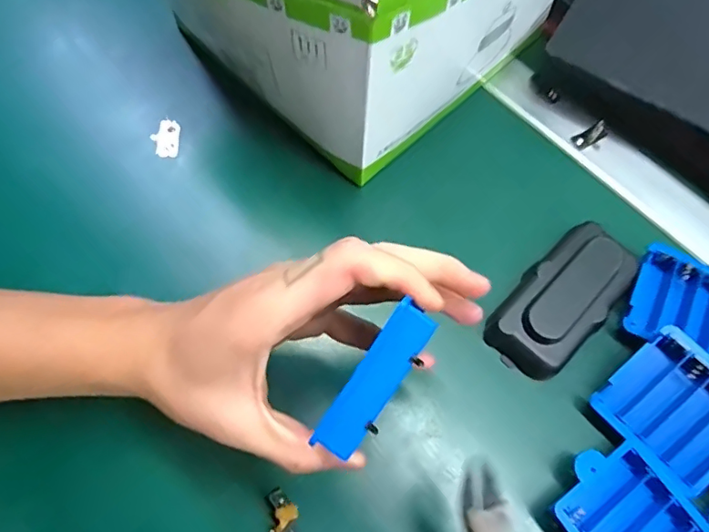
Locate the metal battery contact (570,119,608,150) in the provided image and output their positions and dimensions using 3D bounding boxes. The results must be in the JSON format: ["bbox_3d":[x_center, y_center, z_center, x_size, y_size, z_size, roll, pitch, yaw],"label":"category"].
[{"bbox_3d":[0.175,-0.097,0.395,0.026,0.007,0.012,-33,69,5],"label":"metal battery contact"}]

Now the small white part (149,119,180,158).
[{"bbox_3d":[-0.134,-0.090,0.378,0.018,0.008,0.030,-3,65,-5],"label":"small white part"}]

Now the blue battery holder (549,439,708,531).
[{"bbox_3d":[0.142,0.137,0.278,0.065,0.019,0.075,-30,70,-16],"label":"blue battery holder"}]

